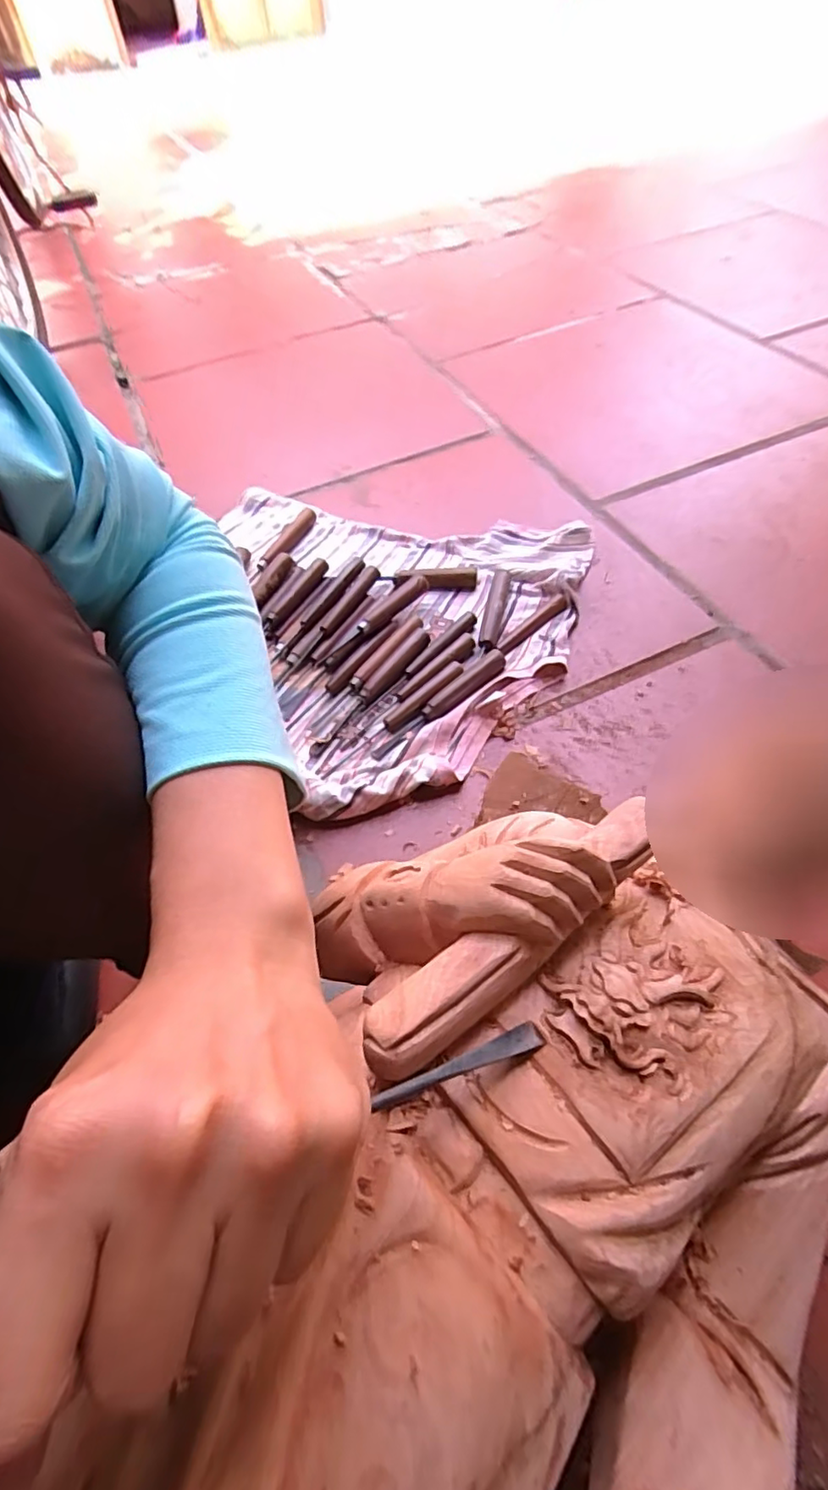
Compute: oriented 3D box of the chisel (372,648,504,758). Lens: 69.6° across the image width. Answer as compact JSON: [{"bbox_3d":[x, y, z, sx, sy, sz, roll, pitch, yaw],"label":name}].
[{"bbox_3d":[0.029,-0.043,0.599,0.170,0.013,0.024,-39,61,-21],"label":"chisel"}]

